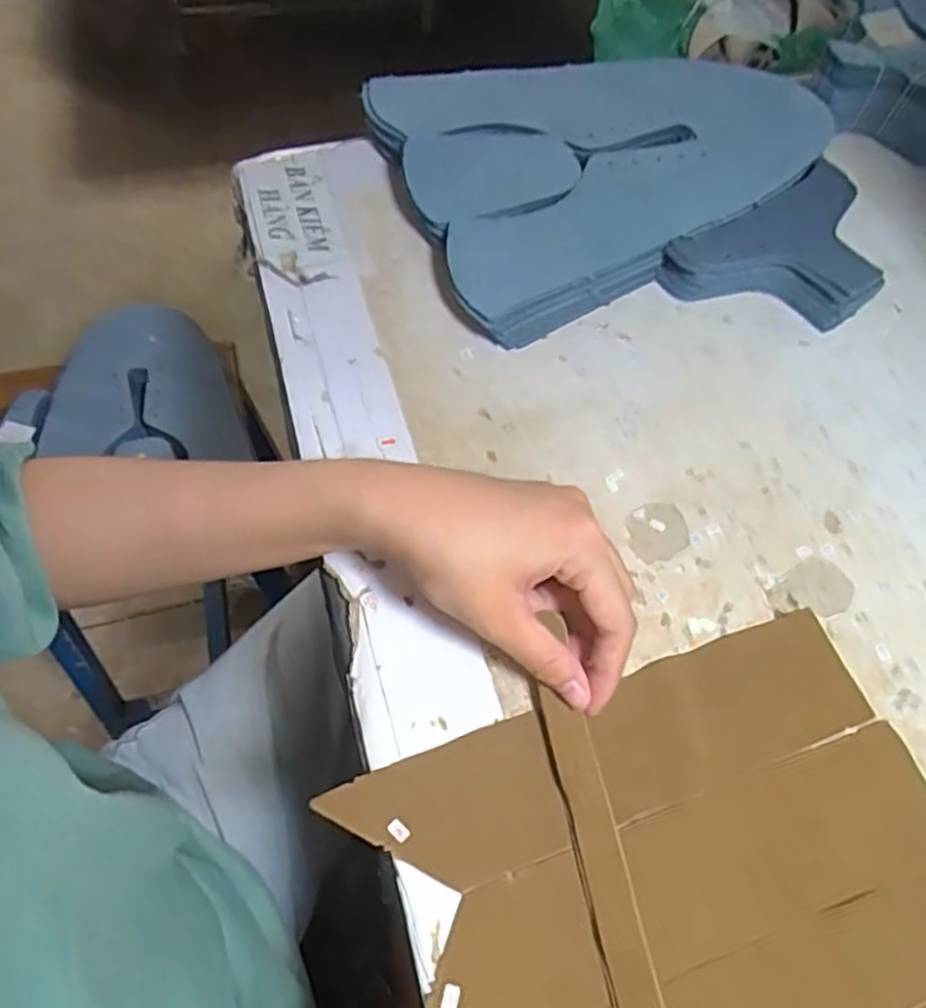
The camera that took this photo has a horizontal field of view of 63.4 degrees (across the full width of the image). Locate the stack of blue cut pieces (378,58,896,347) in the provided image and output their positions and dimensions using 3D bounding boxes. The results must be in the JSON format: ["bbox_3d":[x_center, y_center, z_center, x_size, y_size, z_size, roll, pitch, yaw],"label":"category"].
[{"bbox_3d":[0.104,-0.201,0.479,0.285,0.037,0.229,-8,60,-8],"label":"stack of blue cut pieces"}]

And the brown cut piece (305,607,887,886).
[{"bbox_3d":[0.064,0.103,0.314,0.229,0.005,0.054,-17,62,-13],"label":"brown cut piece"}]

